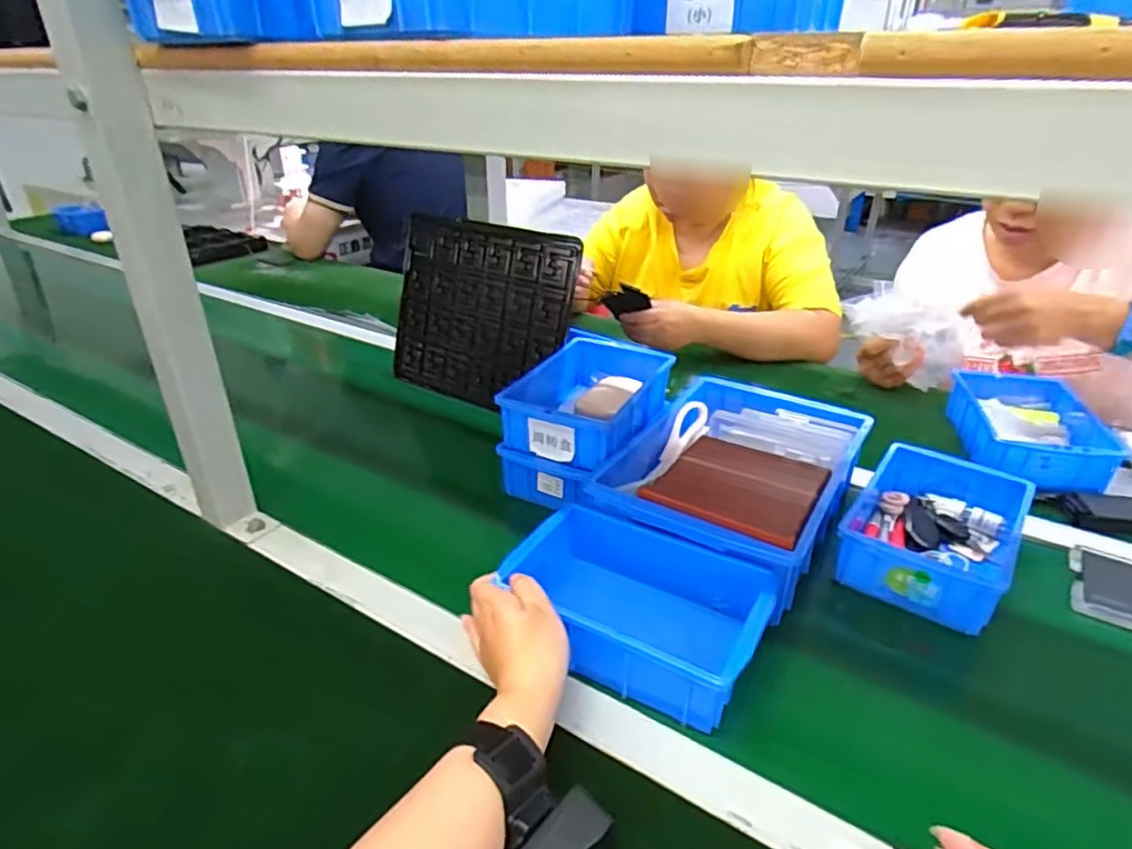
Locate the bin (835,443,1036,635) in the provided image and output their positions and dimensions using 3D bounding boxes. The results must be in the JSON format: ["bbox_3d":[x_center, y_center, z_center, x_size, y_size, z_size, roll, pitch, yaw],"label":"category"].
[{"bbox_3d":[0.355,0.102,0.639,0.130,0.058,0.198,20,34,32],"label":"bin"}]

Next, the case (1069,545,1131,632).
[{"bbox_3d":[0.503,0.149,0.606,0.063,0.010,0.108,18,33,29],"label":"case"}]

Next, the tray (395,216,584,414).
[{"bbox_3d":[-0.122,-0.153,0.910,0.276,0.238,0.018,17,8,28],"label":"tray"}]

